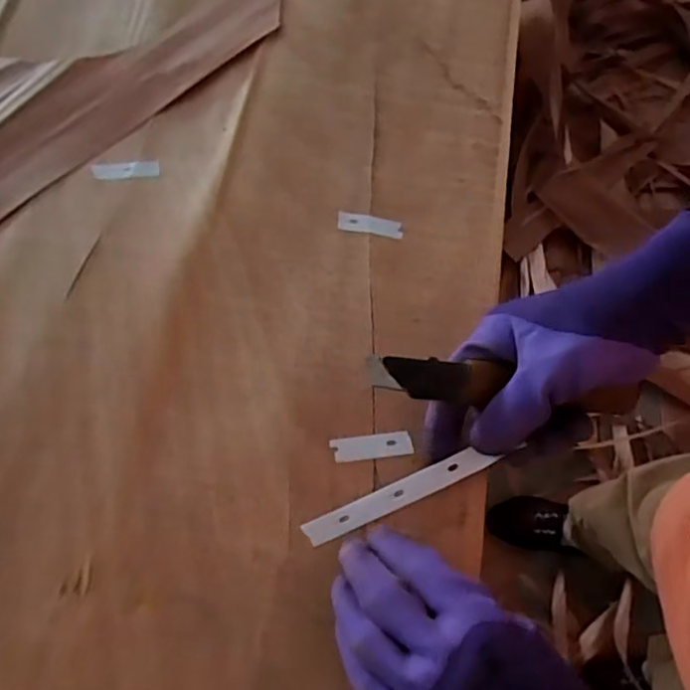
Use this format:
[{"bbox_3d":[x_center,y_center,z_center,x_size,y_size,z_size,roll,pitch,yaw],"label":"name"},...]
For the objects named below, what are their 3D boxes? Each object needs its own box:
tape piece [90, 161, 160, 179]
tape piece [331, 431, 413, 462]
[{"bbox_3d":[-0.157,-0.124,0.439,0.049,0.004,0.014,-2,72,5],"label":"tape piece"},{"bbox_3d":[0.016,0.058,0.354,0.045,0.004,0.014,-6,66,-1],"label":"tape piece"}]

